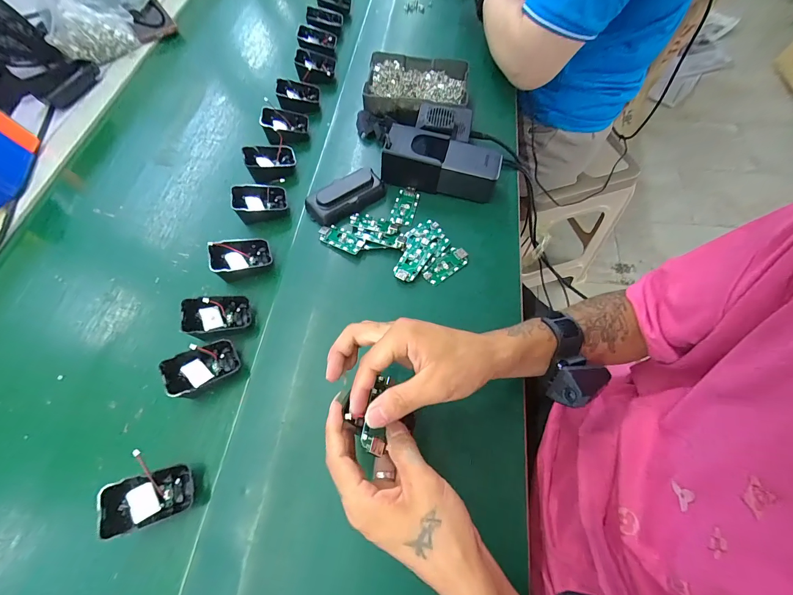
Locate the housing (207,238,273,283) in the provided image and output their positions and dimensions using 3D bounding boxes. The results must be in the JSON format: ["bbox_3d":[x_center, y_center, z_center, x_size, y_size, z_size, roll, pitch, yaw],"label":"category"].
[{"bbox_3d":[-0.191,-0.049,0.422,0.065,0.040,0.043,-25,66,-10],"label":"housing"}]

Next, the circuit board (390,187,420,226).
[{"bbox_3d":[0.012,-0.128,0.470,0.031,0.004,0.064,12,65,8],"label":"circuit board"}]

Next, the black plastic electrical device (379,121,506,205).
[{"bbox_3d":[0.062,-0.186,0.464,0.152,0.056,0.053,12,65,8],"label":"black plastic electrical device"}]

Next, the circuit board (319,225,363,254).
[{"bbox_3d":[-0.073,-0.077,0.439,0.065,0.006,0.028,26,68,14],"label":"circuit board"}]

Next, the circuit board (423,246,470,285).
[{"bbox_3d":[0.062,-0.042,0.430,0.065,0.004,0.030,-36,68,-14],"label":"circuit board"}]

